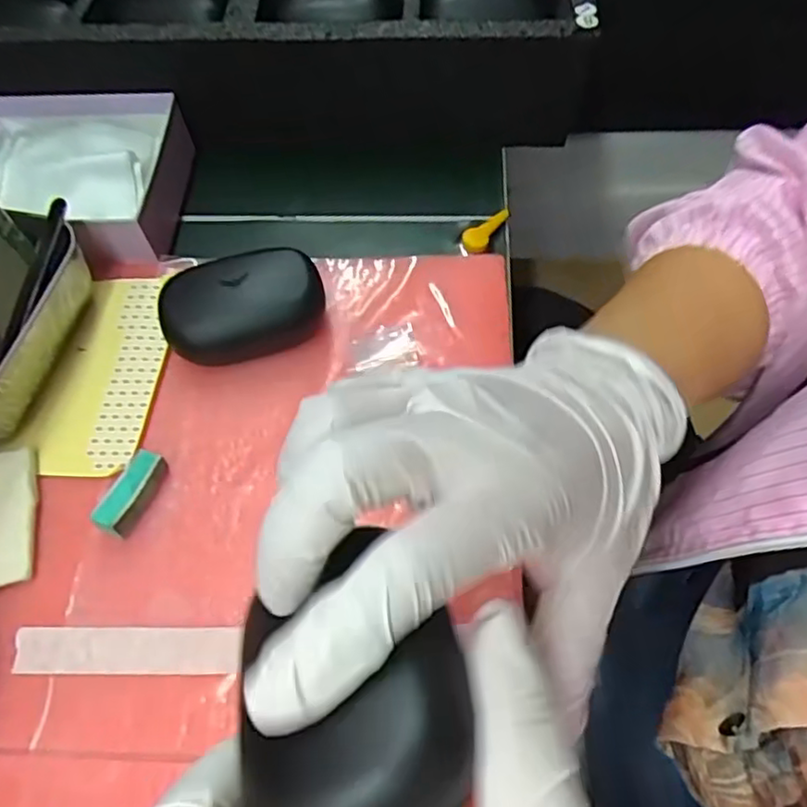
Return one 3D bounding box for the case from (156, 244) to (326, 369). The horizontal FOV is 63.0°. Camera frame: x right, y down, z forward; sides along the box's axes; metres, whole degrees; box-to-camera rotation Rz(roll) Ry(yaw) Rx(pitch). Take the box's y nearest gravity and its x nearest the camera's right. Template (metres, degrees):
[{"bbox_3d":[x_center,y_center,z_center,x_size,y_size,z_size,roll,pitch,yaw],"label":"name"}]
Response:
[{"bbox_3d":[-0.085,-0.052,0.355,0.082,0.034,0.048,-13,60,-4],"label":"case"}]

